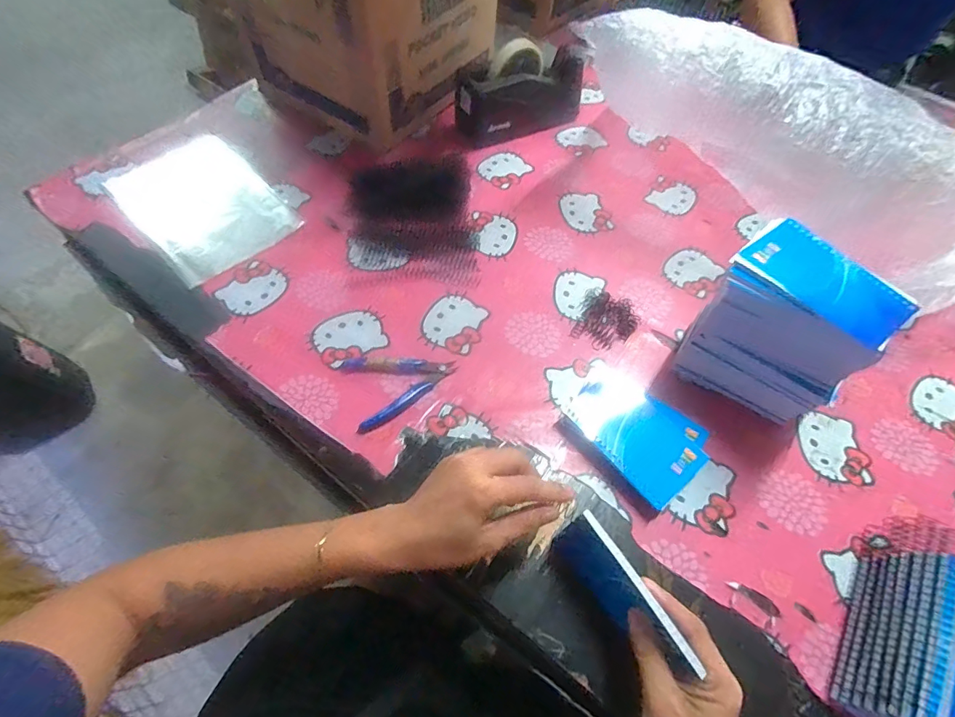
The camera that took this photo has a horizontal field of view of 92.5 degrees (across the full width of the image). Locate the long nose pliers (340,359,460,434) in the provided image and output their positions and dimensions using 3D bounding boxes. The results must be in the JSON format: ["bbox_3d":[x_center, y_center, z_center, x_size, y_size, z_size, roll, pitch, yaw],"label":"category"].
[{"bbox_3d":[-0.080,0.027,0.504,0.120,0.011,0.084,-15,61,-13],"label":"long nose pliers"}]

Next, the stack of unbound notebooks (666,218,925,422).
[{"bbox_3d":[0.306,-0.025,0.468,0.158,0.170,0.095,34,63,15],"label":"stack of unbound notebooks"}]

